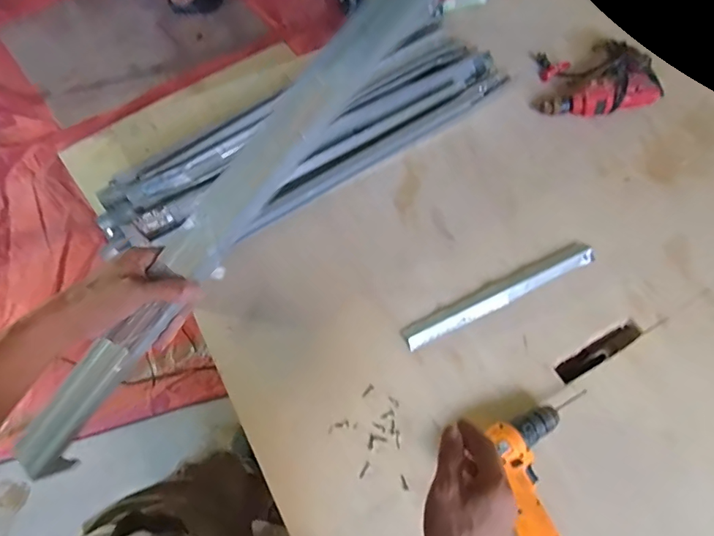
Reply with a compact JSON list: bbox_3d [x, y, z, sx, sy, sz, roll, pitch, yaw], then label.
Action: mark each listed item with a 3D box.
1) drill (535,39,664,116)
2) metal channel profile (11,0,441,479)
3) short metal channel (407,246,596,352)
[{"bbox_3d":[0.525,-0.438,1.031,0.257,0.071,0.233,-9,64,-3],"label":"drill"},{"bbox_3d":[-0.149,-0.041,0.490,0.055,0.029,0.705,45,99,20],"label":"metal channel profile"},{"bbox_3d":[0.263,0.048,0.831,0.385,0.014,0.034,-24,66,-10],"label":"short metal channel"}]

